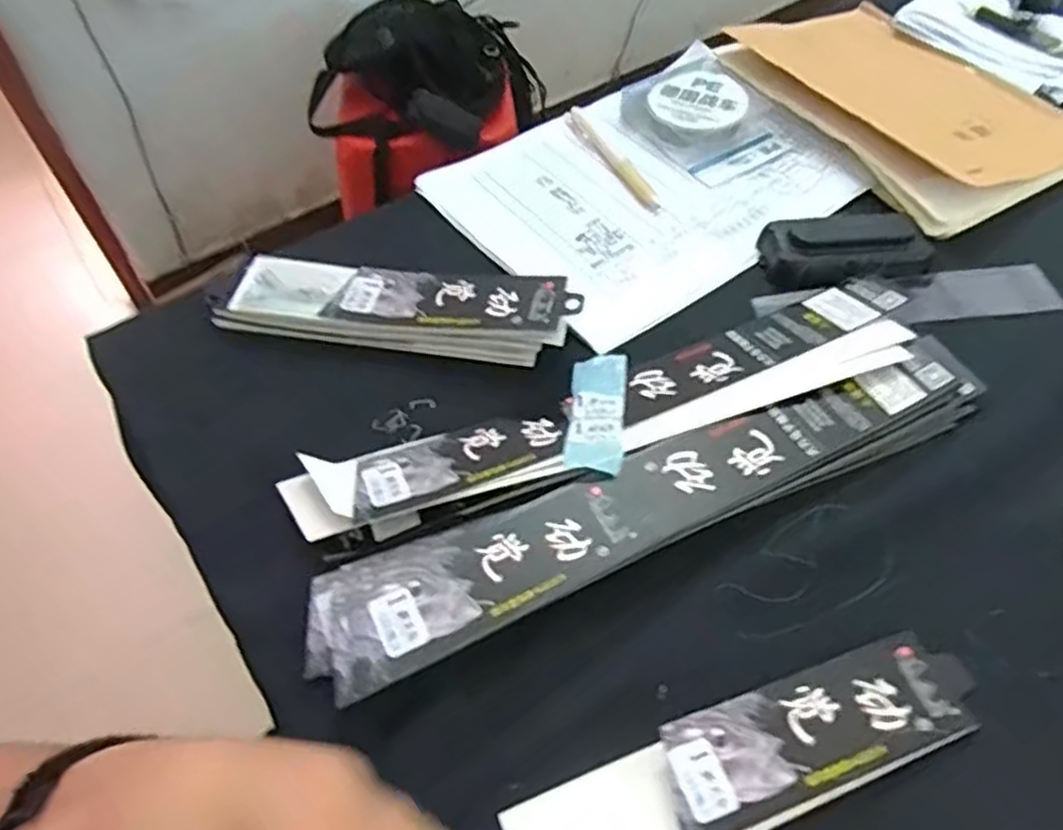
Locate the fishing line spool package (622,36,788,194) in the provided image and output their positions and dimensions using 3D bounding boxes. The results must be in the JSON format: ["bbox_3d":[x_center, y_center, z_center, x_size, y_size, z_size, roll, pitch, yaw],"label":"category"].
[{"bbox_3d":[0.130,-0.236,0.577,0.104,0.026,0.132,-27,59,-18],"label":"fishing line spool package"}]

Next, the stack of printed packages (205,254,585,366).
[{"bbox_3d":[-0.082,-0.068,0.456,0.213,0.031,0.050,8,55,7],"label":"stack of printed packages"}]

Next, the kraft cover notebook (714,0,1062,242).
[{"bbox_3d":[0.285,-0.249,0.581,0.181,0.026,0.252,-28,59,-18],"label":"kraft cover notebook"}]

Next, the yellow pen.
[{"bbox_3d":[0.060,-0.193,0.556,0.016,0.009,0.120,-25,58,-16],"label":"yellow pen"}]

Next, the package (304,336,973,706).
[{"bbox_3d":[0.069,0.039,0.384,0.370,0.018,0.064,-20,57,-13],"label":"package"}]

